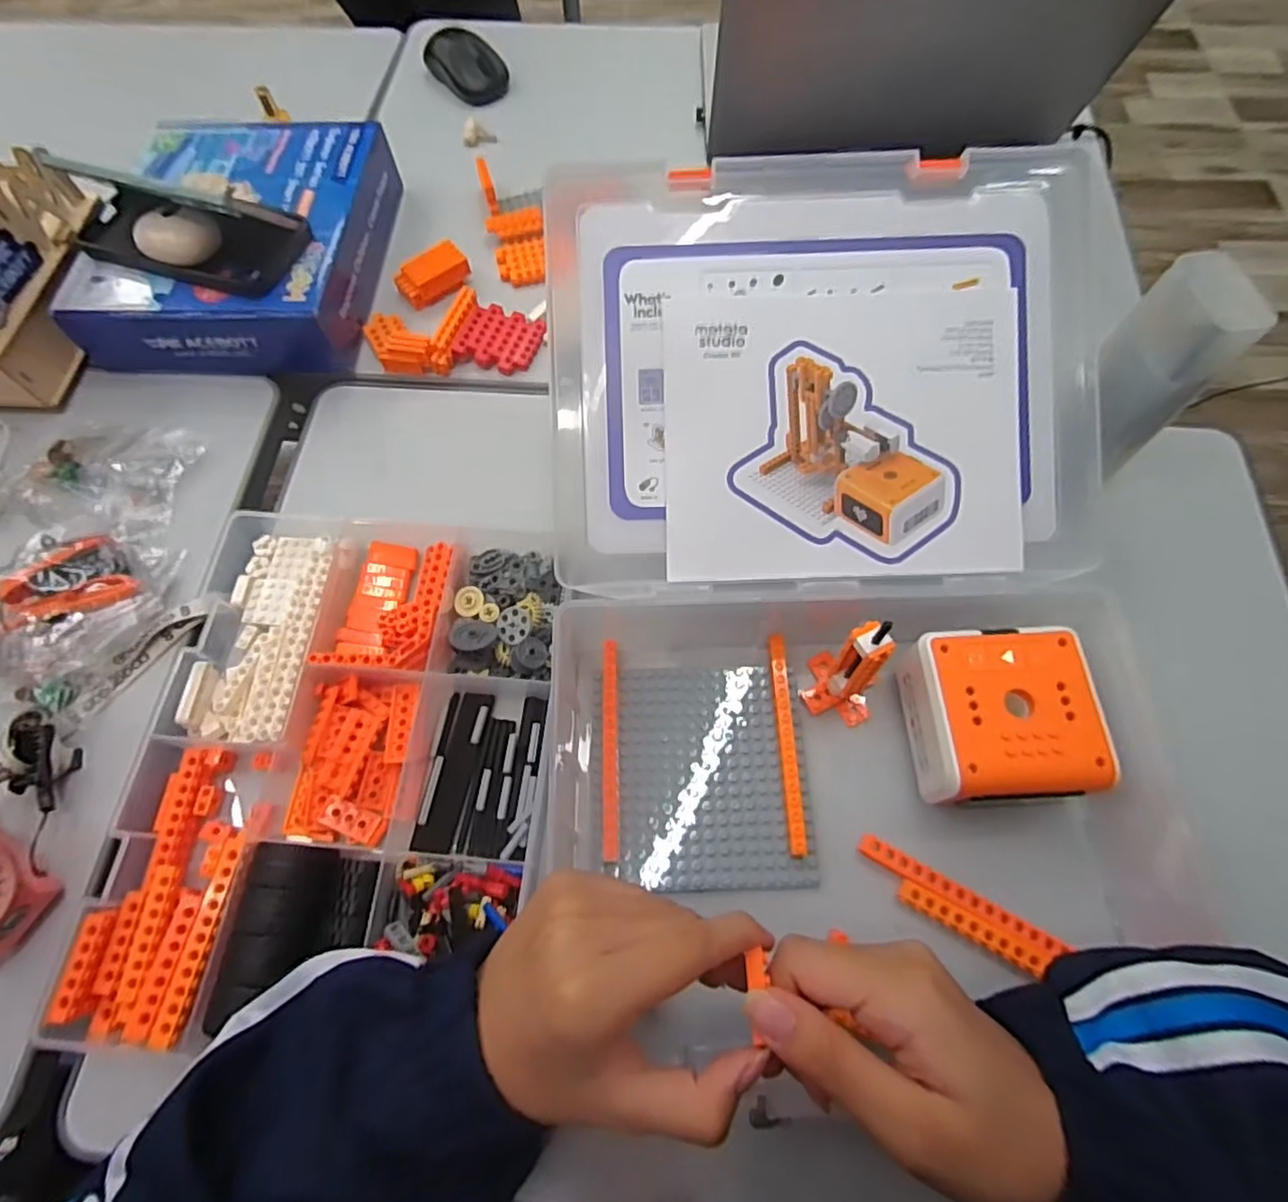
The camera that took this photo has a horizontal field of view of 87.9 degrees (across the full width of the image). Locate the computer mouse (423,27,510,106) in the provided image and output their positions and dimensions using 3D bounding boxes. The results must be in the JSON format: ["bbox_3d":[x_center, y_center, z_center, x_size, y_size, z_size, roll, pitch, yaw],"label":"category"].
[{"bbox_3d":[-0.177,-0.537,0.668,0.050,0.030,0.083,-41,72,-14],"label":"computer mouse"}]

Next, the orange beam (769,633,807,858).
[{"bbox_3d":[0.084,0.081,0.393,0.010,0.014,0.127,-2,67,1],"label":"orange beam"}]

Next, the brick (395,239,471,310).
[{"bbox_3d":[-0.176,-0.271,0.558,0.058,0.026,0.032,-37,71,-13],"label":"brick"}]

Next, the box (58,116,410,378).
[{"bbox_3d":[-0.324,-0.295,0.543,0.197,0.058,0.238,3,67,3],"label":"box"}]

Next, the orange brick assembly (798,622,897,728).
[{"bbox_3d":[0.120,0.039,0.373,0.043,0.085,0.040,25,69,10],"label":"orange brick assembly"}]

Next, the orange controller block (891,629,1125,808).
[{"bbox_3d":[0.194,0.066,0.372,0.091,0.057,0.089,-3,67,0],"label":"orange controller block"}]

